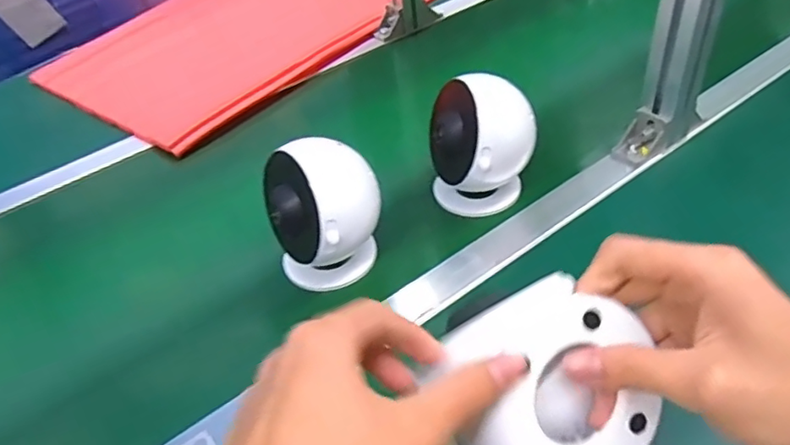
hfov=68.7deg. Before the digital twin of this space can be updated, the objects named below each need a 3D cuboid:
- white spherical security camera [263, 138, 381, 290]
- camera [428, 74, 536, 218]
[{"bbox_3d":[-0.058,0.000,0.498,0.096,0.122,0.086,-10,42,-8],"label":"white spherical security camera"},{"bbox_3d":[0.083,-0.072,0.555,0.095,0.125,0.084,0,41,4],"label":"camera"}]

